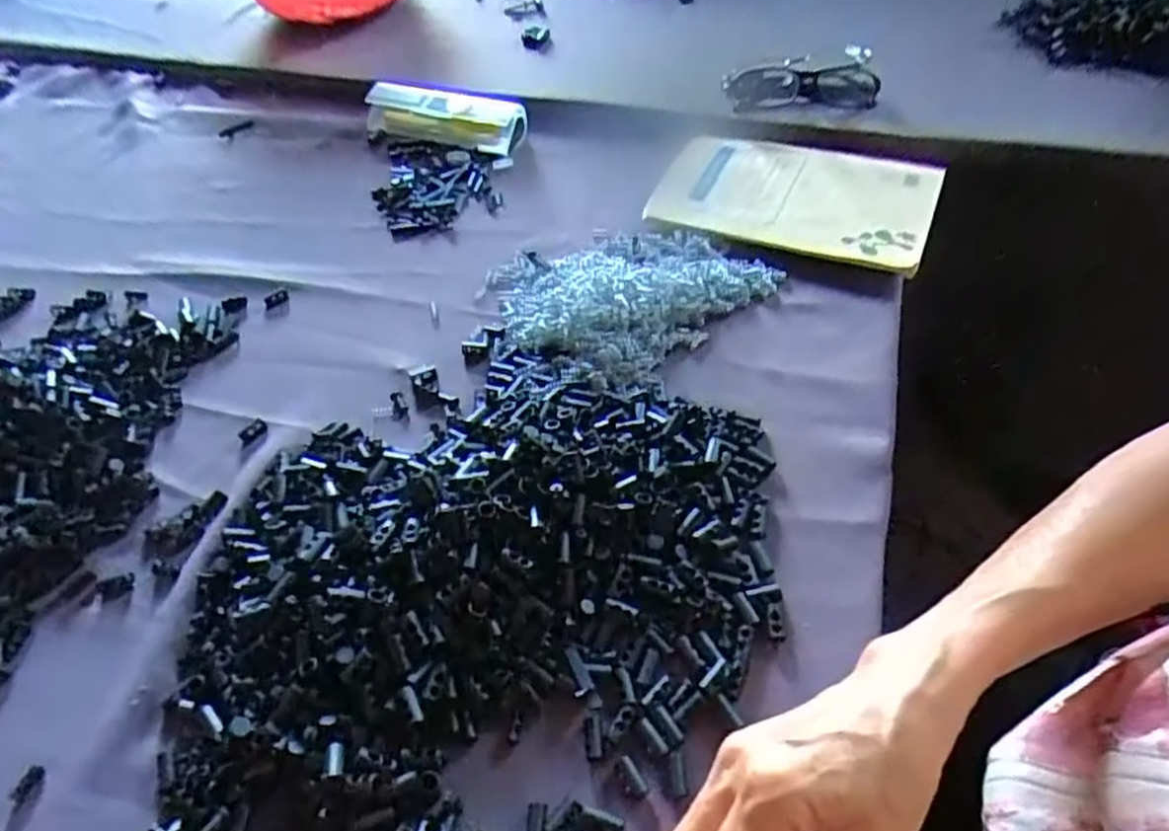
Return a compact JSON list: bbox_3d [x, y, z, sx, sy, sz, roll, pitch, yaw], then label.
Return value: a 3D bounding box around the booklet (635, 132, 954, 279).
[{"bbox_3d":[0.165,-0.175,0.577,0.200,0.013,0.139,18,55,19],"label":"booklet"}]

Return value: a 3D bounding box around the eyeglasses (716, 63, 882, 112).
[{"bbox_3d":[0.189,-0.287,0.645,0.128,0.025,0.053,0,51,6],"label":"eyeglasses"}]

